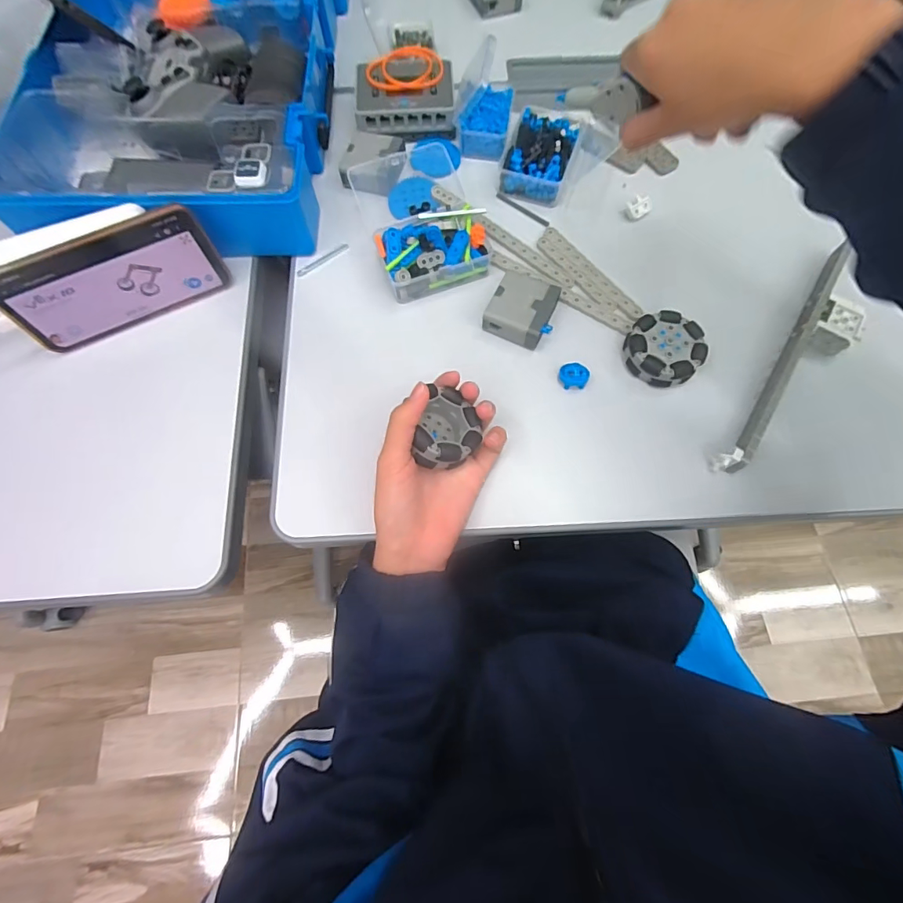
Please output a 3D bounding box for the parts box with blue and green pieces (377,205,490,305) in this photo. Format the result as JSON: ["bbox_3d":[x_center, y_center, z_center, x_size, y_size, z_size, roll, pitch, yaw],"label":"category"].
[{"bbox_3d":[-0.015,-0.180,0.407,0.098,0.034,0.060,-19,71,-6],"label":"parts box with blue and green pieces"}]

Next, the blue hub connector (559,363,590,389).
[{"bbox_3d":[0.102,-0.063,0.378,0.024,0.015,0.017,-4,70,-1],"label":"blue hub connector"}]

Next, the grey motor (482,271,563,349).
[{"bbox_3d":[0.061,-0.123,0.392,0.051,0.023,0.056,23,72,9],"label":"grey motor"}]

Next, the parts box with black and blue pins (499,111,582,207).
[{"bbox_3d":[0.088,-0.290,0.447,0.064,0.026,0.091,17,71,7],"label":"parts box with black and blue pins"}]

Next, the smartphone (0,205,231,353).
[{"bbox_3d":[-0.272,-0.137,0.371,0.157,0.078,0.011,-24,58,-8],"label":"smartphone"}]

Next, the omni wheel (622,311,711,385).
[{"bbox_3d":[0.177,-0.084,0.379,0.059,0.025,0.056,0,70,0],"label":"omni wheel"}]

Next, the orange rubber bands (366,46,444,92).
[{"bbox_3d":[-0.048,-0.393,0.466,0.078,0.009,0.056,-4,70,-1],"label":"orange rubber bands"}]

